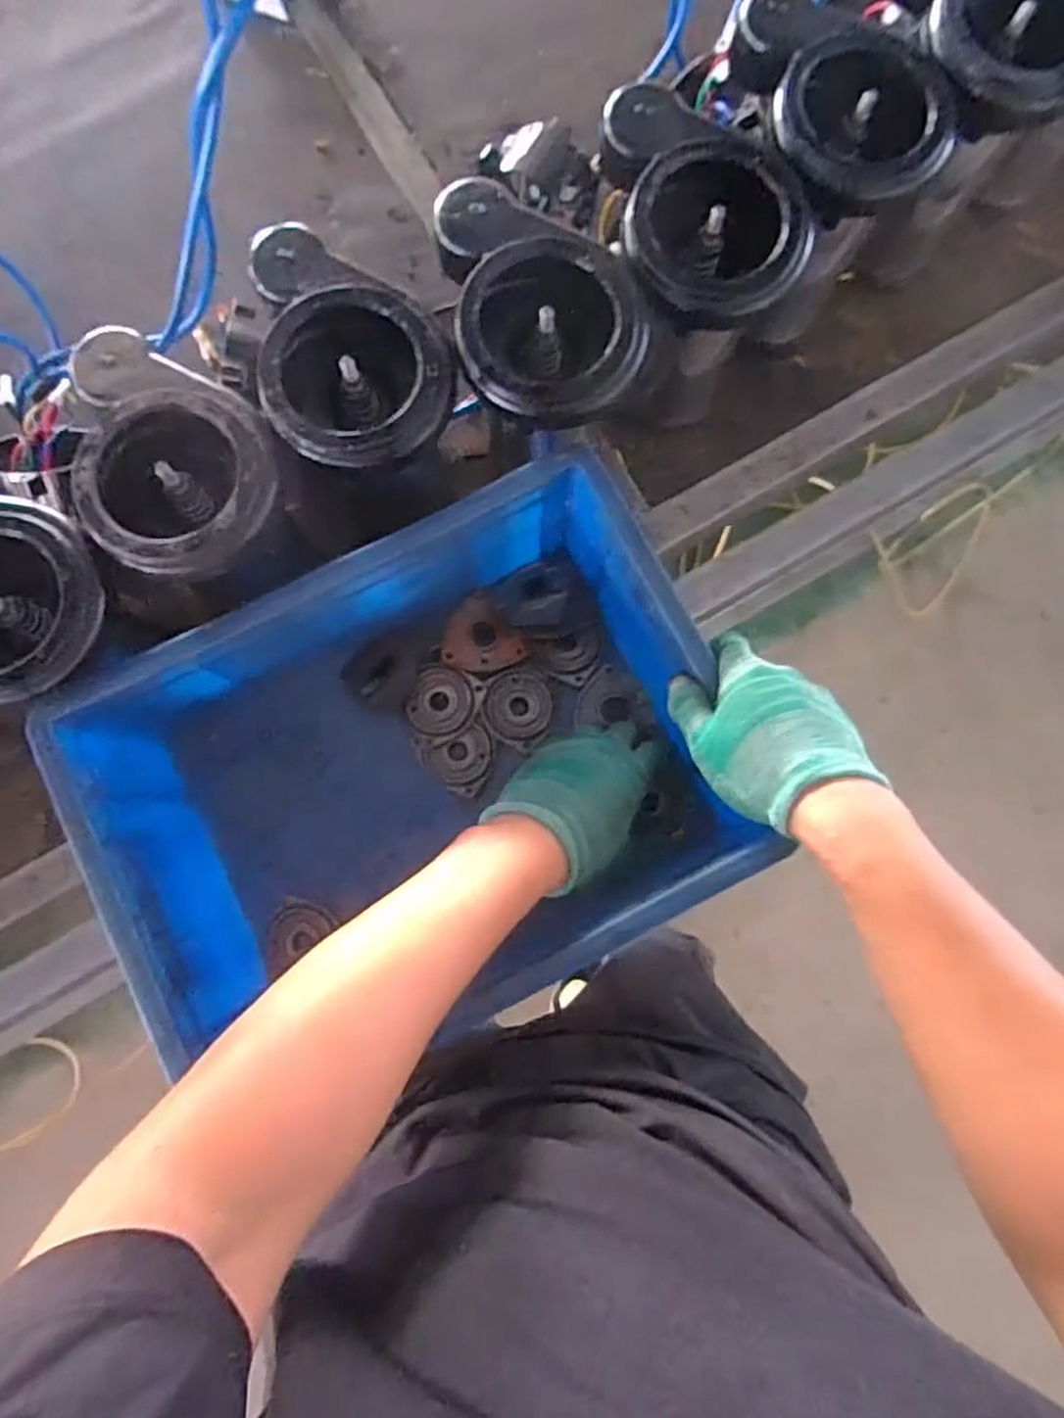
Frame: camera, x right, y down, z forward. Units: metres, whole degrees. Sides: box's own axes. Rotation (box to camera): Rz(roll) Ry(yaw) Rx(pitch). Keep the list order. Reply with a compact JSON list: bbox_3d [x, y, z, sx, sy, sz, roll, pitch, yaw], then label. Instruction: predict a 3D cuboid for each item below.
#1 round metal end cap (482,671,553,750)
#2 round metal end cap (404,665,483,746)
[{"bbox_3d":[-0.011,0.001,0.584,0.053,0.020,0.063,-7,82,-1],"label":"round metal end cap"},{"bbox_3d":[-0.073,-0.004,0.574,0.056,0.014,0.057,0,82,0],"label":"round metal end cap"}]

